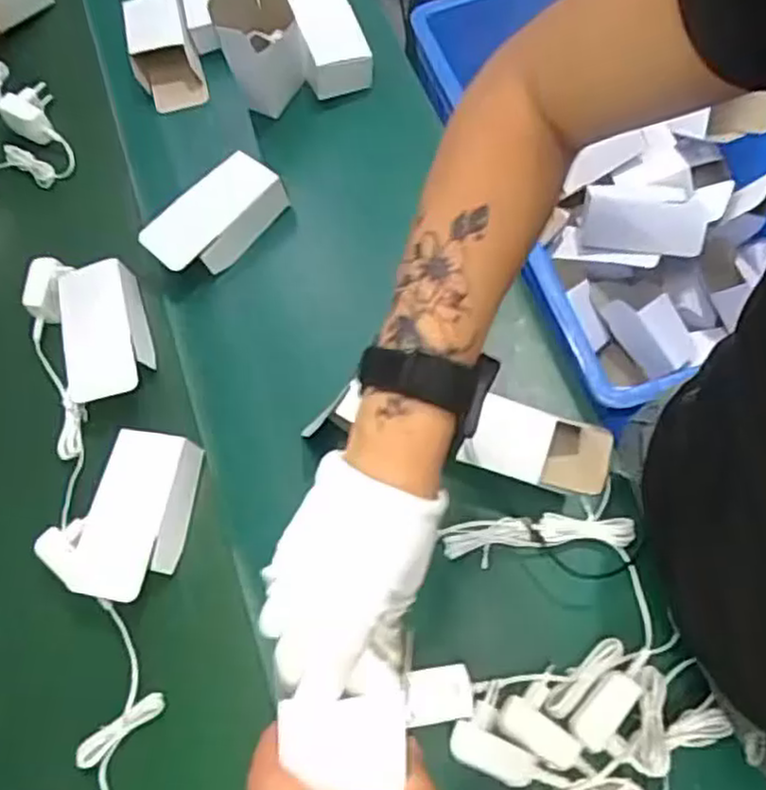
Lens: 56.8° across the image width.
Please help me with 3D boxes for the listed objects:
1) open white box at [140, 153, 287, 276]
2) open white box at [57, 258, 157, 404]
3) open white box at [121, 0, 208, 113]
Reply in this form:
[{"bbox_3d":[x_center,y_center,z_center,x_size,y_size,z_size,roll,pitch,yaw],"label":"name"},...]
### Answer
[{"bbox_3d":[-0.168,-0.179,0.720,0.068,0.044,0.140,42,72,13],"label":"open white box"},{"bbox_3d":[-0.271,-0.061,0.695,0.083,0.050,0.145,-13,69,-8],"label":"open white box"},{"bbox_3d":[-0.259,-0.407,0.835,0.079,0.055,0.148,-12,69,-8],"label":"open white box"}]

